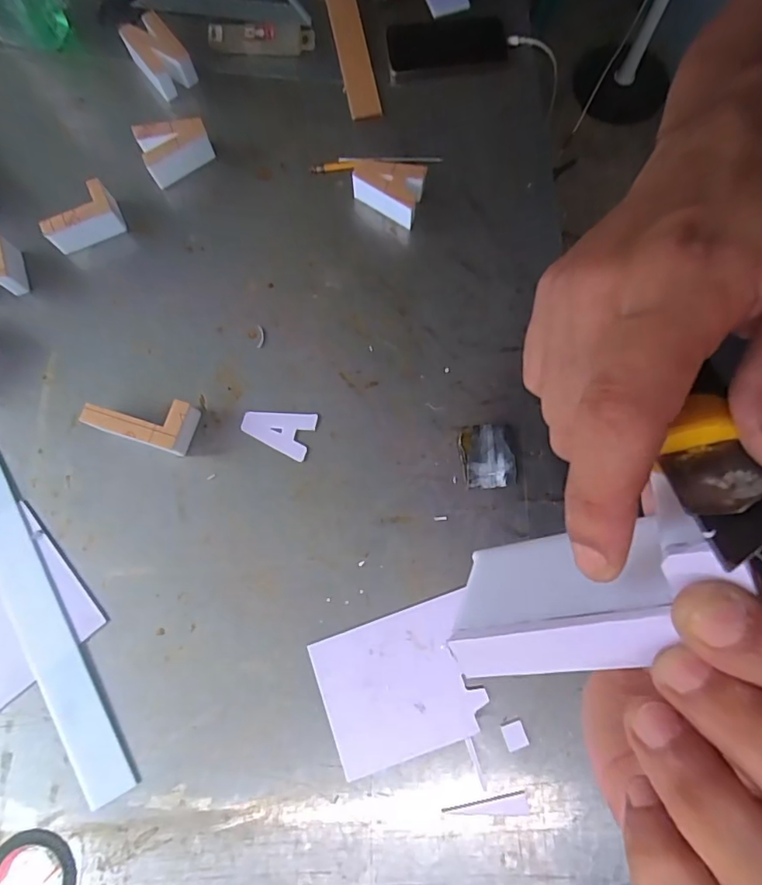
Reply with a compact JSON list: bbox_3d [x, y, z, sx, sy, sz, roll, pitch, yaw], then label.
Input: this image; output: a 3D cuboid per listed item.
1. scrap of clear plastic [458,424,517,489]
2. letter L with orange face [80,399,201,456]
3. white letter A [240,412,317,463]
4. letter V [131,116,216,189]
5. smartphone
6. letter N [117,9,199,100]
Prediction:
[{"bbox_3d":[0.121,0.015,0.588,0.059,0.017,0.071,-8,79,-1],"label":"scrap of clear plastic"},{"bbox_3d":[-0.270,-0.028,0.588,0.109,0.046,0.057,18,79,4],"label":"letter L with orange face"},{"bbox_3d":[-0.120,-0.018,0.604,0.083,0.004,0.054,19,80,5],"label":"white letter A"},{"bbox_3d":[-0.259,-0.372,0.659,0.085,0.043,0.060,-18,79,-3],"label":"letter V"},{"bbox_3d":[0.094,-0.562,0.730,0.171,0.066,0.013,-11,68,-3],"label":"smartphone"},{"bbox_3d":[-0.294,-0.513,0.685,0.058,0.041,0.096,-37,80,-6],"label":"letter N"}]

